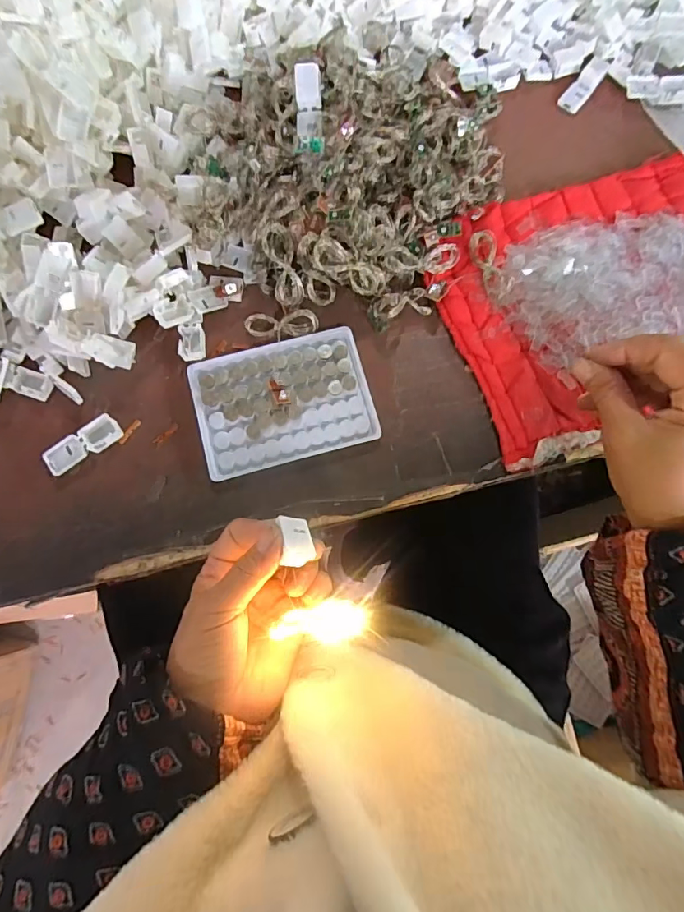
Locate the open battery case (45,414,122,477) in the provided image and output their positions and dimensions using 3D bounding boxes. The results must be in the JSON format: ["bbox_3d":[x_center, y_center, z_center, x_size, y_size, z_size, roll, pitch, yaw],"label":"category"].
[{"bbox_3d":[-0.192,-0.008,0.352,0.056,0.010,0.021,-38,81,-8],"label":"open battery case"}]

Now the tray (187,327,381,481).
[{"bbox_3d":[-0.045,-0.042,0.359,0.129,0.007,0.094,-14,82,-3],"label":"tray"}]

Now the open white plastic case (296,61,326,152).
[{"bbox_3d":[-0.024,-0.254,0.350,0.019,0.014,0.060,-2,100,-2],"label":"open white plastic case"}]

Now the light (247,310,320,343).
[{"bbox_3d":[-0.047,-0.103,0.371,0.056,0.007,0.021,-1,78,-1],"label":"light"}]

